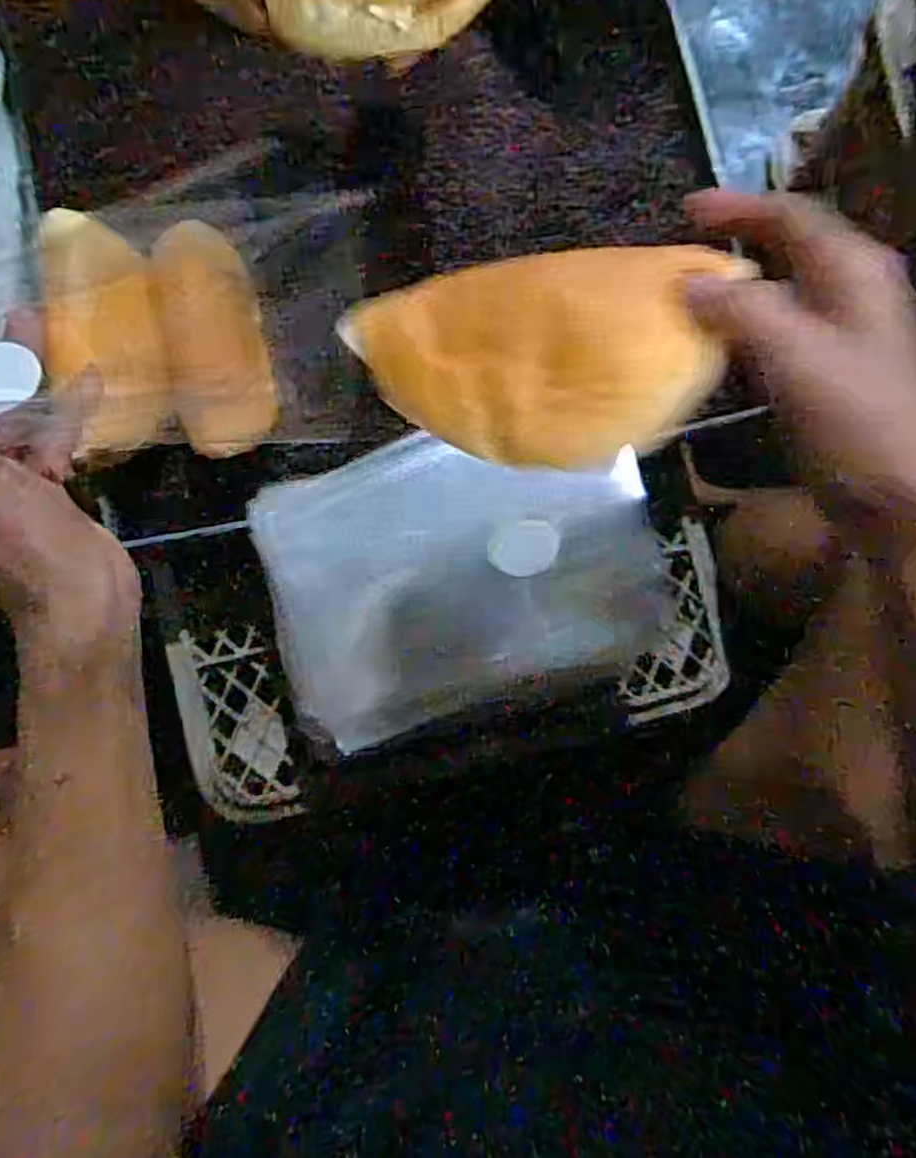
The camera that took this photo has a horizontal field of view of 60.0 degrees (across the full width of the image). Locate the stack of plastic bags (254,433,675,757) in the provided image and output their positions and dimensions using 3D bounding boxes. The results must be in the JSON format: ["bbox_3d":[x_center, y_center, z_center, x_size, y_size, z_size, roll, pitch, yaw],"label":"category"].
[{"bbox_3d":[0.003,-0.004,0.497,0.239,0.030,0.168,-18,97,-2],"label":"stack of plastic bags"}]

